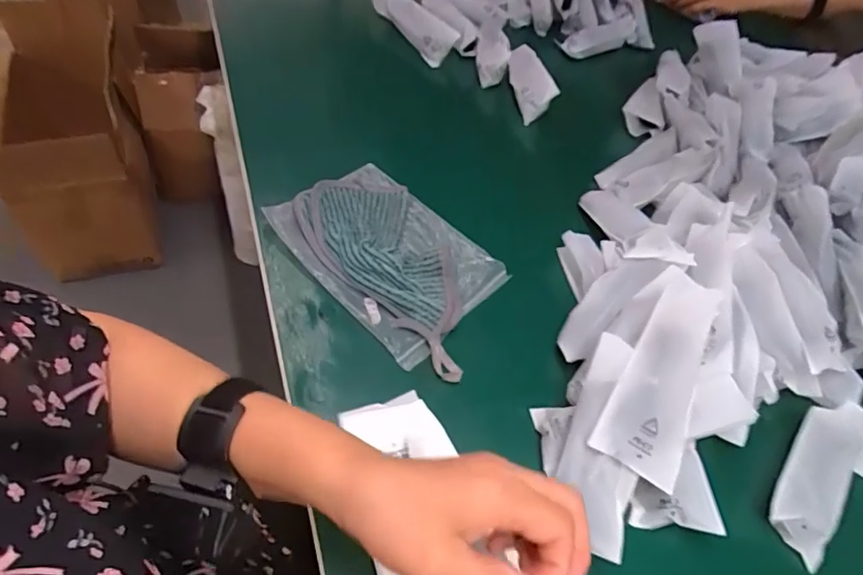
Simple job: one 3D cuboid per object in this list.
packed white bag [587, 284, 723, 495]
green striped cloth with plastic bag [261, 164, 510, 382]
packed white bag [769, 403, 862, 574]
[{"bbox_3d":[0.170,0.063,0.407,0.058,0.017,0.155,18,63,16],"label":"packed white bag"},{"bbox_3d":[-0.033,-0.034,0.507,0.233,0.027,0.146,41,57,20],"label":"green striped cloth with plastic bag"},{"bbox_3d":[0.310,0.140,0.429,0.049,0.023,0.147,38,56,18],"label":"packed white bag"}]

